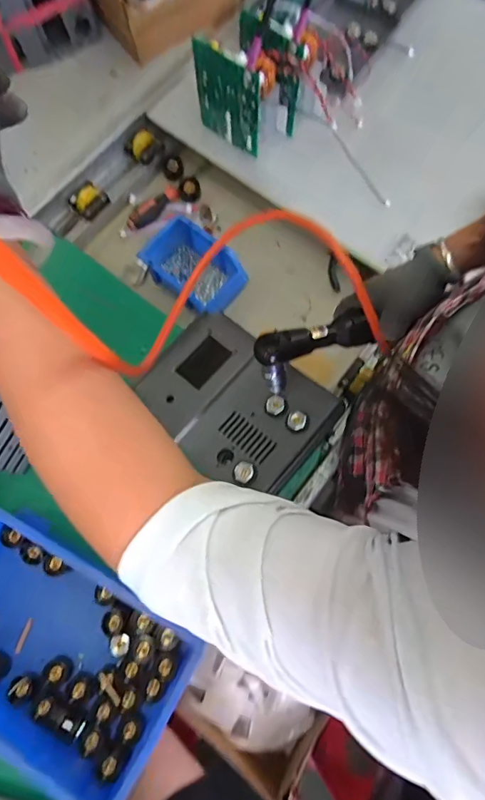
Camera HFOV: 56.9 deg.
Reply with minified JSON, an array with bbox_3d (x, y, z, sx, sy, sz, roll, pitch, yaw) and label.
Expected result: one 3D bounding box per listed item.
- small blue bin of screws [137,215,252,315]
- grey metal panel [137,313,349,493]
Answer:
[{"bbox_3d":[-0.082,-0.216,0.746,0.159,0.080,0.107,37,78,11],"label":"small blue bin of screws"},{"bbox_3d":[-0.015,0.002,0.593,0.241,0.041,0.179,41,79,12],"label":"grey metal panel"}]

